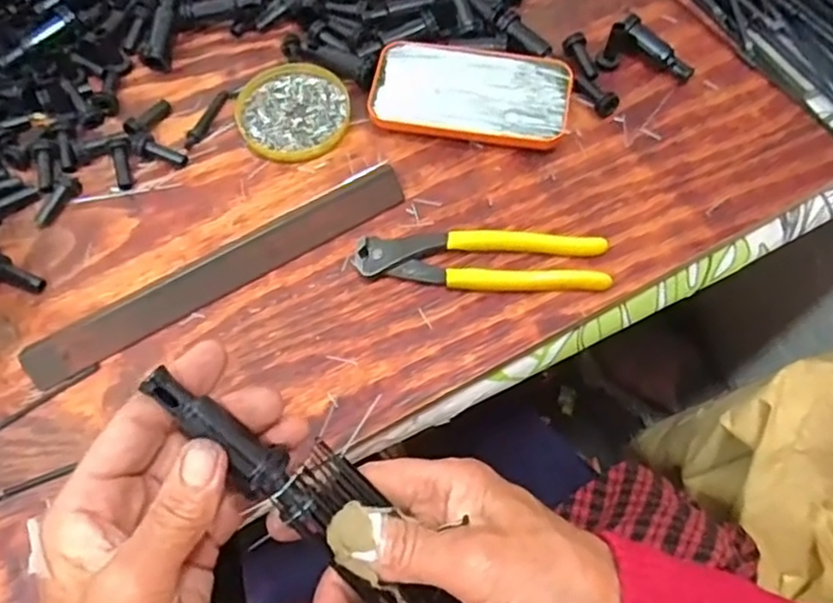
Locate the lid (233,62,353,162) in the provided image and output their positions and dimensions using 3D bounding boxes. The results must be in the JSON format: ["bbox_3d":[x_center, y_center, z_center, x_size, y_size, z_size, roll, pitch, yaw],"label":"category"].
[{"bbox_3d":[-0.093,-0.144,0.513,0.082,0.007,0.085,0,64,1],"label":"lid"}]

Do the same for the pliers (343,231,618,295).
[{"bbox_3d":[0.044,-0.028,0.453,0.163,0.014,0.037,3,64,2],"label":"pliers"}]

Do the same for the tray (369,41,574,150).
[{"bbox_3d":[0.040,-0.155,0.506,0.142,0.019,0.071,11,65,6],"label":"tray"}]

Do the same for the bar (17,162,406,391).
[{"bbox_3d":[-0.128,-0.023,0.449,0.267,0.014,0.032,-31,68,-13],"label":"bar"}]

